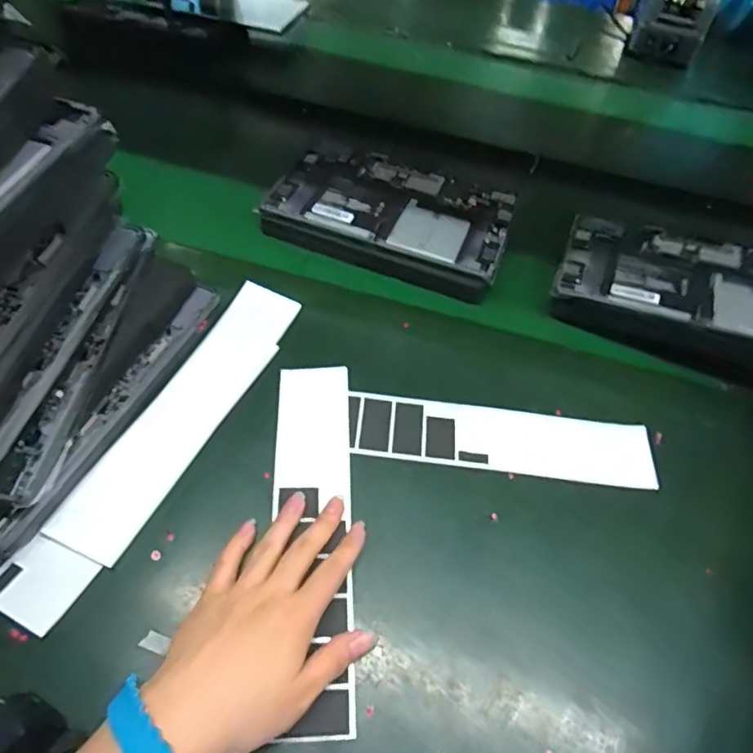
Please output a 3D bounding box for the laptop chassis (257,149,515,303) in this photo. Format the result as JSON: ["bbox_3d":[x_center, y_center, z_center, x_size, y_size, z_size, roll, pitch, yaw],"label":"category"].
[{"bbox_3d":[0.016,-0.181,0.599,0.252,0.018,0.161,18,55,8],"label":"laptop chassis"}]

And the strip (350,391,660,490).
[{"bbox_3d":[0.102,0.051,0.452,0.245,0.006,0.061,8,54,0],"label":"strip"}]

